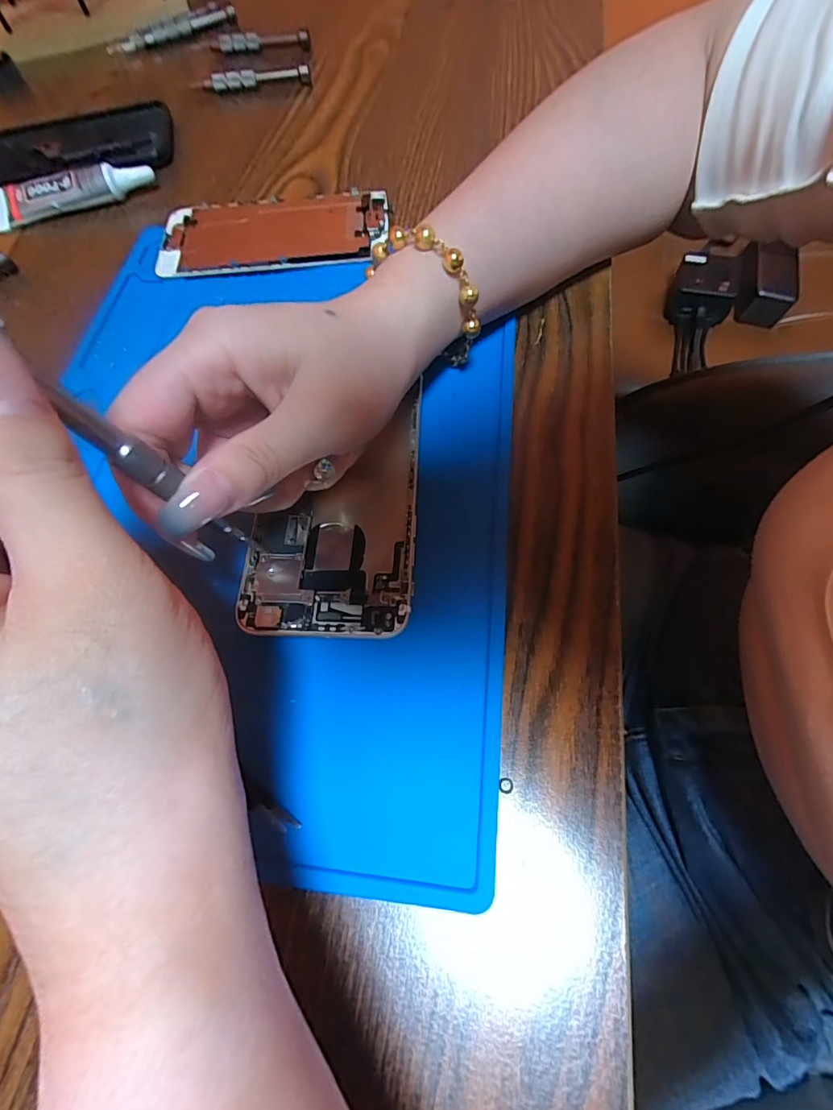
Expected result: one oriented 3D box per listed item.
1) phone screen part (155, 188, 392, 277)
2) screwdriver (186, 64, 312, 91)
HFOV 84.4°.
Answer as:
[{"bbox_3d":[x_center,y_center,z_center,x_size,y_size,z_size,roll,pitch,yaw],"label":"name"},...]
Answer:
[{"bbox_3d":[-0.085,-0.193,0.274,0.135,0.005,0.066,-6,65,2],"label":"phone screen part"},{"bbox_3d":[-0.131,-0.366,0.352,0.098,0.011,0.011,-3,66,1],"label":"screwdriver"}]

